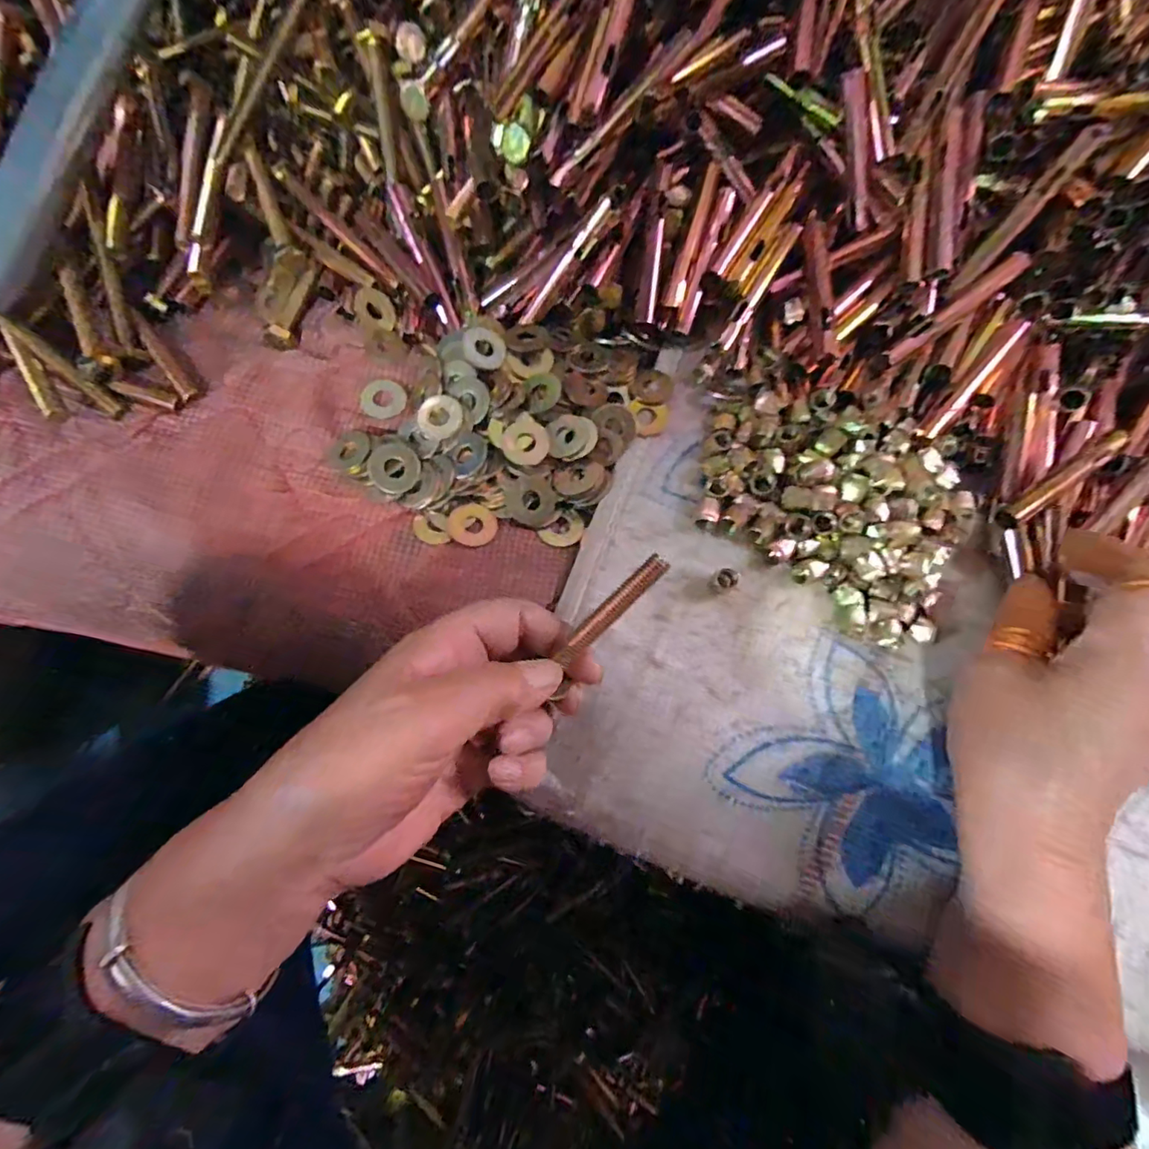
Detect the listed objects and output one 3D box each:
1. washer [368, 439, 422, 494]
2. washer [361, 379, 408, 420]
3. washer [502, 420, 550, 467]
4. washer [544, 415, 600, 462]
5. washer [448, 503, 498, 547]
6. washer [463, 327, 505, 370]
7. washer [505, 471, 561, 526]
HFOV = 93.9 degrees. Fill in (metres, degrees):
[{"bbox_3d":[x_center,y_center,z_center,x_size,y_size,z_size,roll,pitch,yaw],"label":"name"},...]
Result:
[{"bbox_3d":[-0.092,-0.056,0.277,0.026,0.005,0.029,12,79,-6],"label":"washer"},{"bbox_3d":[-0.106,-0.097,0.297,0.024,0.004,0.025,1,72,-2],"label":"washer"},{"bbox_3d":[-0.025,-0.069,0.281,0.024,0.004,0.024,1,86,-8],"label":"washer"},{"bbox_3d":[-0.002,-0.073,0.284,0.026,0.006,0.024,1,72,-2],"label":"washer"},{"bbox_3d":[-0.053,-0.026,0.277,0.026,0.004,0.023,38,75,9],"label":"washer"},{"bbox_3d":[-0.049,-0.124,0.292,0.022,0.006,0.026,8,72,1],"label":"washer"},{"bbox_3d":[-0.022,-0.039,0.279,0.026,0.005,0.028,-27,94,-8],"label":"washer"}]

